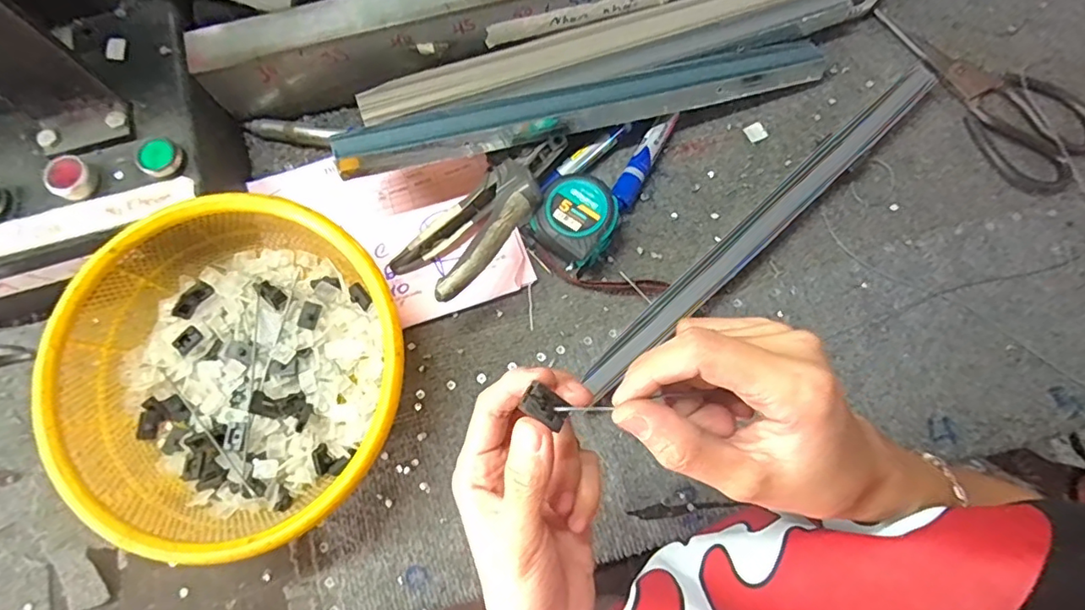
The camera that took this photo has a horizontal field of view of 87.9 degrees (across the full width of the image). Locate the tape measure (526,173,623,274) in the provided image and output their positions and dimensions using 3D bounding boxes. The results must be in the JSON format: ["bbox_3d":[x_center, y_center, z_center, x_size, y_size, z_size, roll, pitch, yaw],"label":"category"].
[{"bbox_3d":[0.029,-0.064,0.446,0.063,0.044,0.065,38,79,11],"label":"tape measure"}]

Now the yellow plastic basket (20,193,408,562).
[{"bbox_3d":[-0.209,0.047,0.398,0.223,0.080,0.222,0,78,-1],"label":"yellow plastic basket"}]

